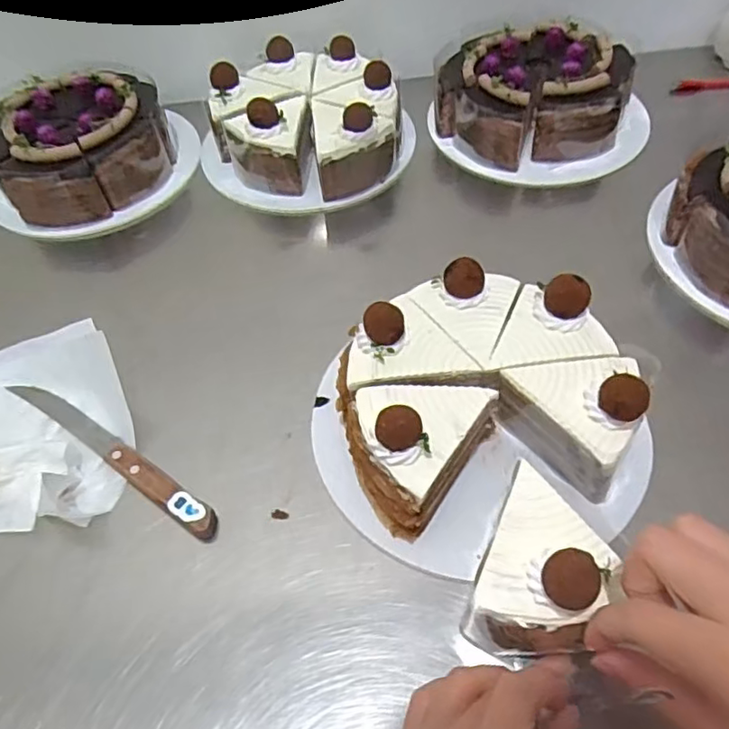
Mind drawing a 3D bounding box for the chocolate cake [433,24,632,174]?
[{"bbox_3d":[0.158,-0.261,0.571,0.172,0.063,0.153,16,55,15],"label":"chocolate cake"}]

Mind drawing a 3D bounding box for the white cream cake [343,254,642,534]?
[{"bbox_3d":[0.069,0.014,0.366,0.170,0.071,0.143,-11,53,-4],"label":"white cream cake"}]

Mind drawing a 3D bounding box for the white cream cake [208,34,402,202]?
[{"bbox_3d":[-0.053,-0.232,0.564,0.151,0.072,0.171,-31,57,-19],"label":"white cream cake"}]

